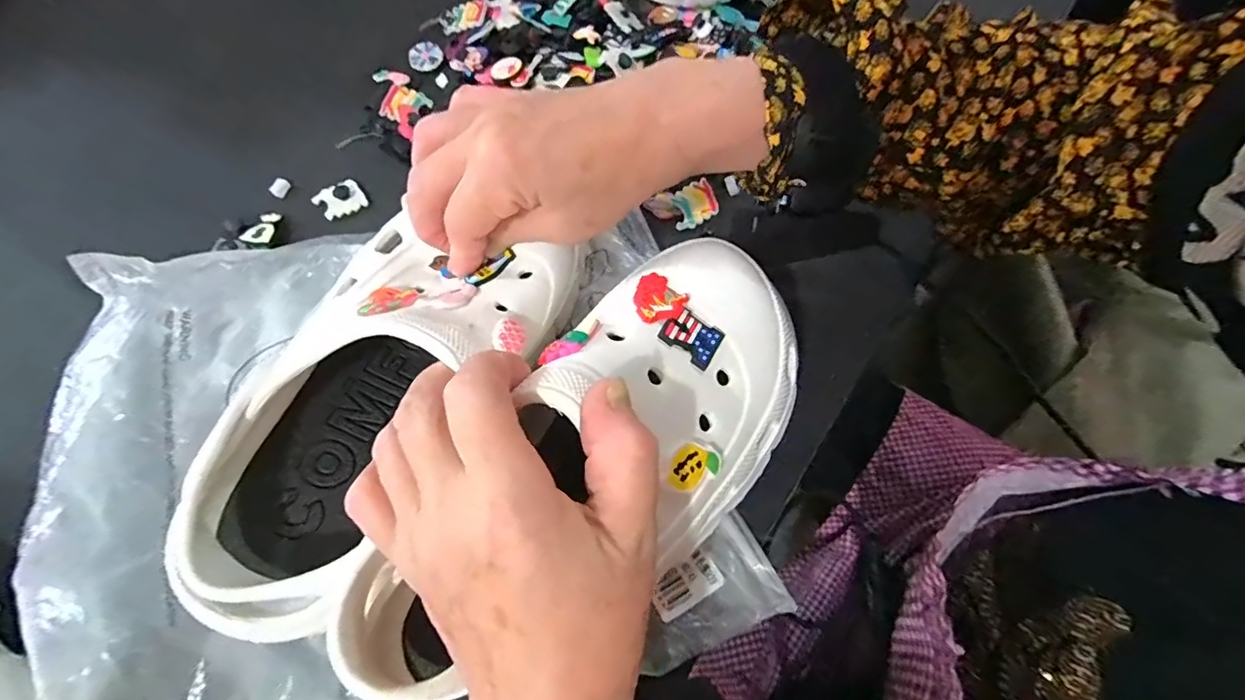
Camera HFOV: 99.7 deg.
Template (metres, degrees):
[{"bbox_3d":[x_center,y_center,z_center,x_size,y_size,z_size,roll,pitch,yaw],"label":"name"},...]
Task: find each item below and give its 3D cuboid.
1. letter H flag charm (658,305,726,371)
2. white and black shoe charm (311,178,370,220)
[{"bbox_3d":[0.030,-0.007,0.228,0.025,0.004,0.022,35,67,-4],"label":"letter H flag charm"},{"bbox_3d":[-0.197,-0.106,0.366,0.032,0.007,0.029,-34,70,-11],"label":"white and black shoe charm"}]

